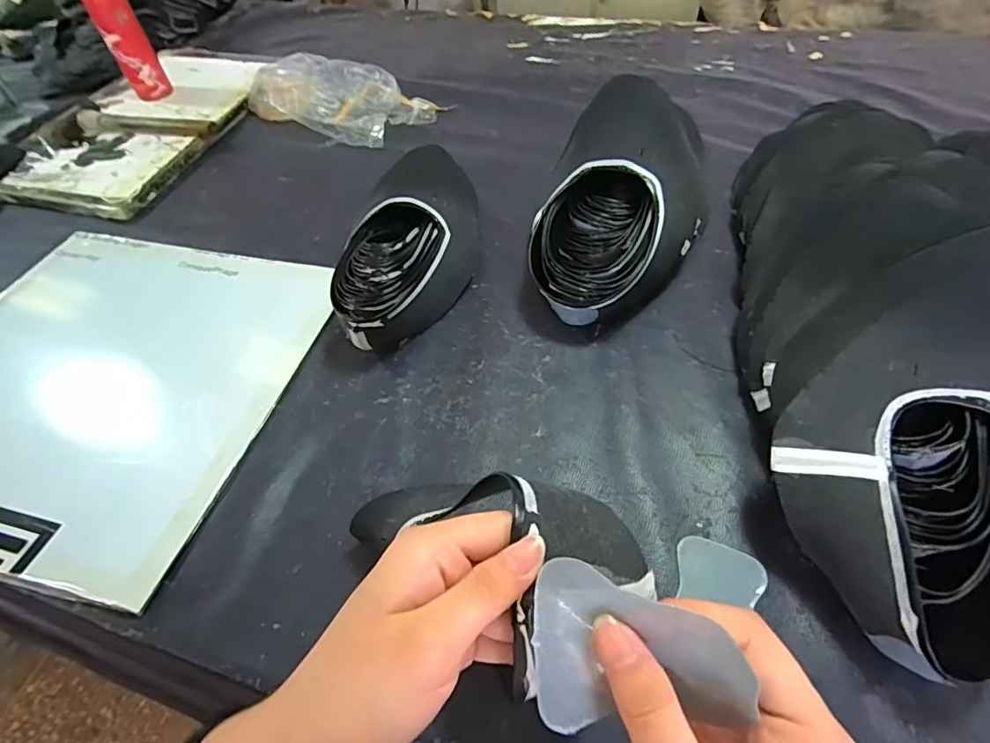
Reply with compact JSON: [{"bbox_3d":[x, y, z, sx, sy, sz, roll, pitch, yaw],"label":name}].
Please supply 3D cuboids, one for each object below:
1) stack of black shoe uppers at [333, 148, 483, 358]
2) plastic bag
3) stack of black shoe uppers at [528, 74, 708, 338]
[{"bbox_3d":[-0.088,-0.127,0.538,0.131,0.083,0.241,1,52,4],"label":"stack of black shoe uppers"},{"bbox_3d":[-0.248,-0.440,0.804,0.290,0.067,0.161,21,56,18],"label":"plastic bag"},{"bbox_3d":[0.122,-0.165,0.502,0.147,0.151,0.231,21,57,19],"label":"stack of black shoe uppers"}]

